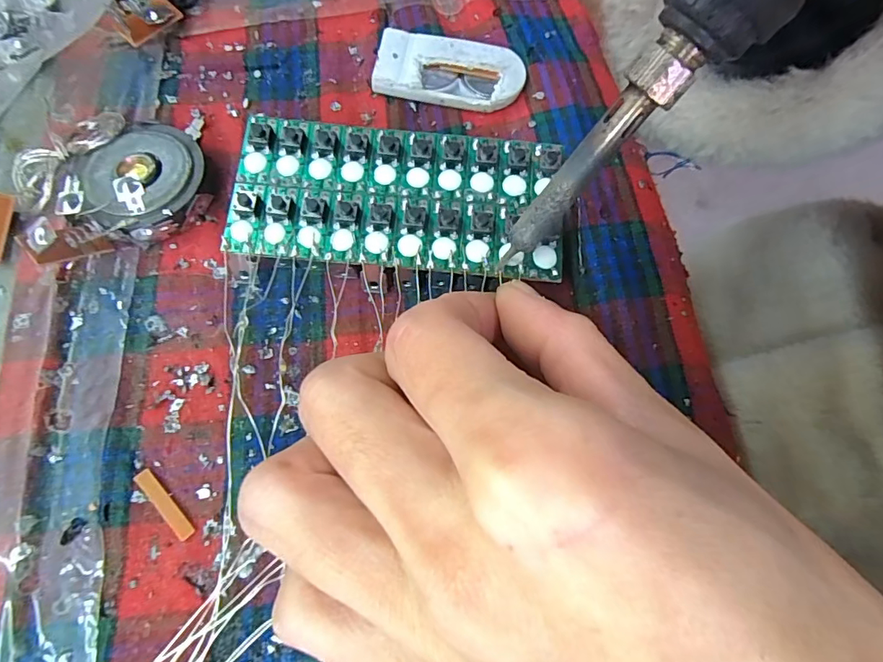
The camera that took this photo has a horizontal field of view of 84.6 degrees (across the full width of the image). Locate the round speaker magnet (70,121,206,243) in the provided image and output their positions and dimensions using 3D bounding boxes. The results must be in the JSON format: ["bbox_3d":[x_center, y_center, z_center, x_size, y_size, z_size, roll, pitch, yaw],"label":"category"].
[{"bbox_3d":[-0.089,-0.045,0.150,0.034,0.011,0.040,-31,74,-12],"label":"round speaker magnet"}]

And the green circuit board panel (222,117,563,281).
[{"bbox_3d":[-0.012,-0.040,0.139,0.092,0.007,0.044,5,70,-1],"label":"green circuit board panel"}]

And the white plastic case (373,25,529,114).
[{"bbox_3d":[0.003,-0.090,0.169,0.050,0.008,0.024,6,70,0],"label":"white plastic case"}]

